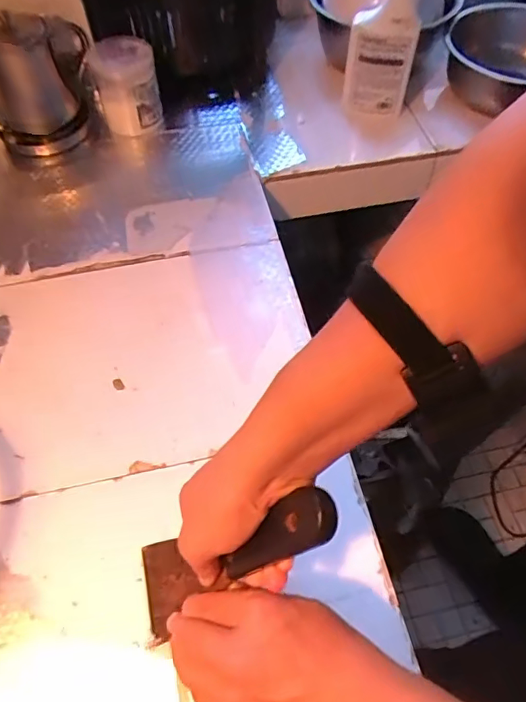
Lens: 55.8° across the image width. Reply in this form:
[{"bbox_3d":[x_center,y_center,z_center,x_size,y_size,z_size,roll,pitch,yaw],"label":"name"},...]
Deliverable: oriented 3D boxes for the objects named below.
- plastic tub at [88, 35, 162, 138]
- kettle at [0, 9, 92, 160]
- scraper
[{"bbox_3d":[-0.184,-0.356,0.675,0.079,0.110,0.082,-11,58,-7],"label":"plastic tub"},{"bbox_3d":[-0.306,-0.351,0.643,0.144,0.153,0.131,-3,57,-2],"label":"kettle"},{"bbox_3d":[-0.025,0.140,0.334,0.015,0.192,0.059,19,48,-37],"label":"scraper"}]

